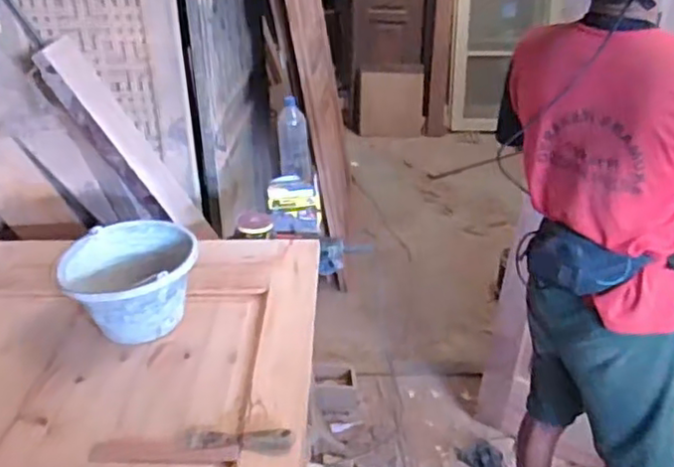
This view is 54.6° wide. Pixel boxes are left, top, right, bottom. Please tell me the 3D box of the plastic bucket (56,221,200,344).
[{"bbox_3d":[-0.409,0.102,1.316,0.245,0.157,0.269,0,28,0],"label":"plastic bucket"}]

